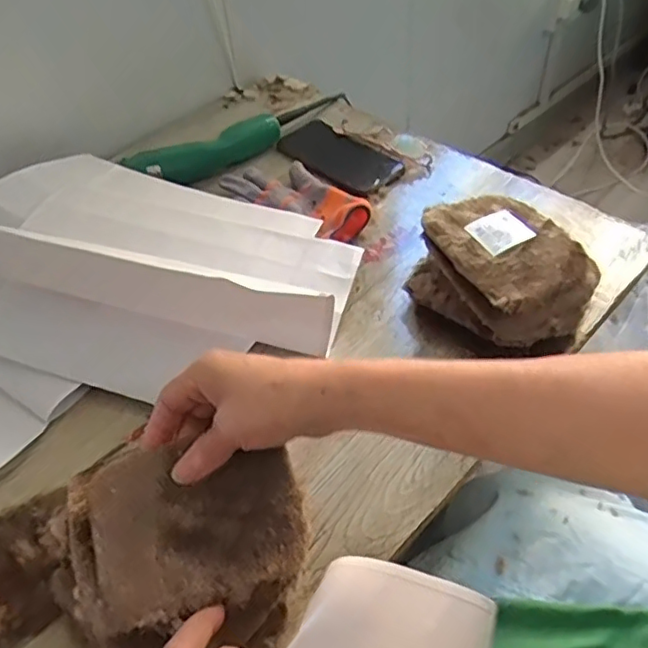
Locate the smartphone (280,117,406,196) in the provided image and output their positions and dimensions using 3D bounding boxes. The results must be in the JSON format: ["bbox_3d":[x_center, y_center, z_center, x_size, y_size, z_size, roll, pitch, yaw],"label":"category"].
[{"bbox_3d":[0.016,-0.205,0.743,0.078,0.013,0.164,-36,54,-25],"label":"smartphone"}]

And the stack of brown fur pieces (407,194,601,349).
[{"bbox_3d":[0.152,-0.034,0.521,0.106,0.089,0.143,-29,51,-21],"label":"stack of brown fur pieces"}]

